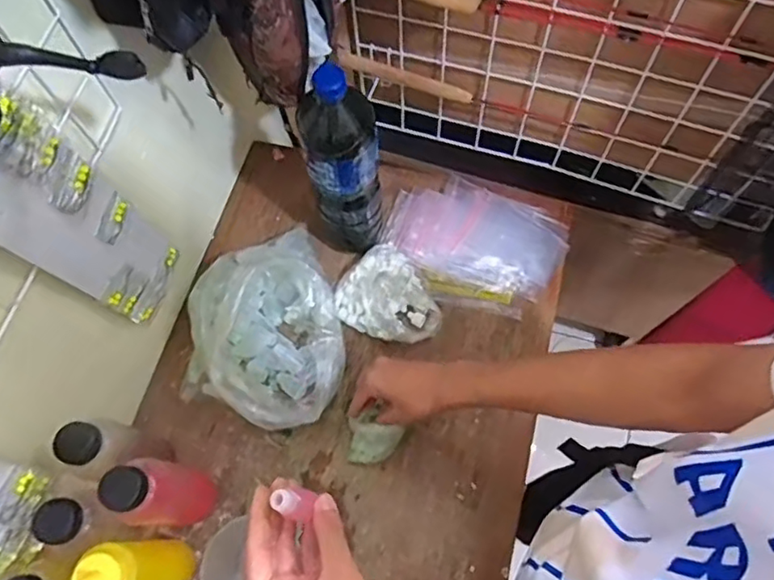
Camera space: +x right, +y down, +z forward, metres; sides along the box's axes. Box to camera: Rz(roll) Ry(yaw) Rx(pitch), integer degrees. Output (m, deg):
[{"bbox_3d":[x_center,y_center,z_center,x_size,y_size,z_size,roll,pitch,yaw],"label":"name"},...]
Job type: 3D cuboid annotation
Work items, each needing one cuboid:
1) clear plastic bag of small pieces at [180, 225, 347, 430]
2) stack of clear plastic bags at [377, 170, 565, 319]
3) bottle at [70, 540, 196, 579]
[{"bbox_3d":[-0.155,0.040,0.745,0.197,0.081,0.248,3,68,4],"label":"clear plastic bag of small pieces"},{"bbox_3d":[0.117,-0.064,0.820,0.237,0.018,0.176,22,71,11],"label":"stack of clear plastic bags"},{"bbox_3d":[-0.248,0.284,0.592,0.045,0.180,0.055,-12,68,-2],"label":"bottle"}]

